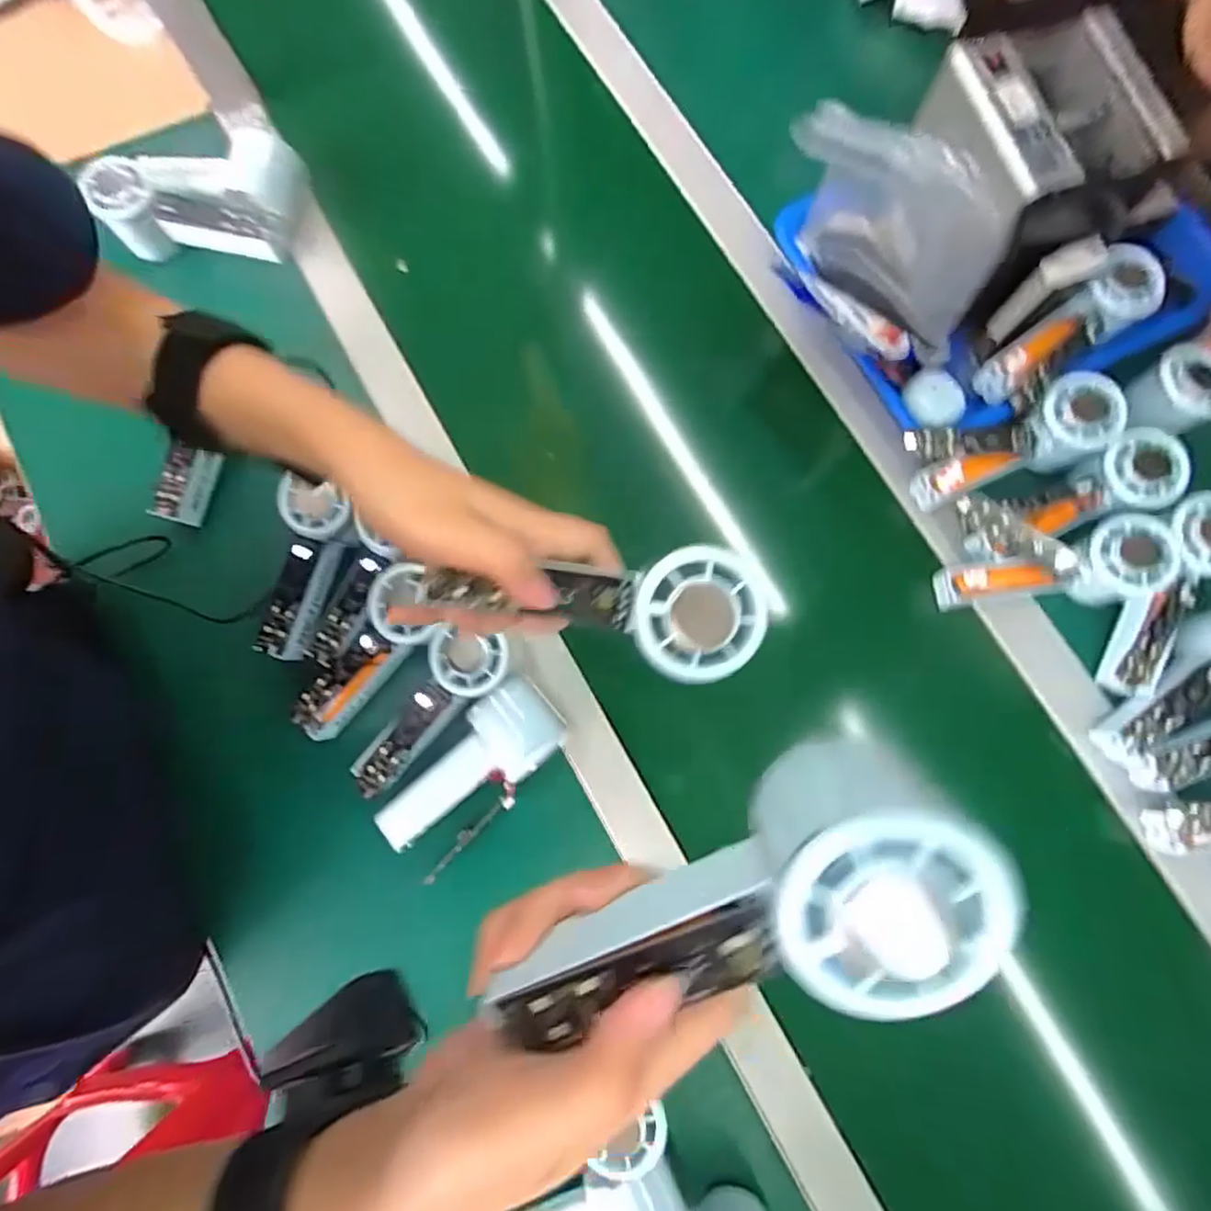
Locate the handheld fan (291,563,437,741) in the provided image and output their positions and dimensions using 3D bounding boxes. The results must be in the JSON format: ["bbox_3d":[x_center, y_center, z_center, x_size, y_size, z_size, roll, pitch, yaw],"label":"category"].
[{"bbox_3d":[-0.169,0.038,0.455,0.051,0.026,0.144,35,98,8],"label":"handheld fan"}]

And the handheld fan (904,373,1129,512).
[{"bbox_3d":[0.316,-0.126,0.485,0.153,0.044,0.061,-19,78,12],"label":"handheld fan"}]

